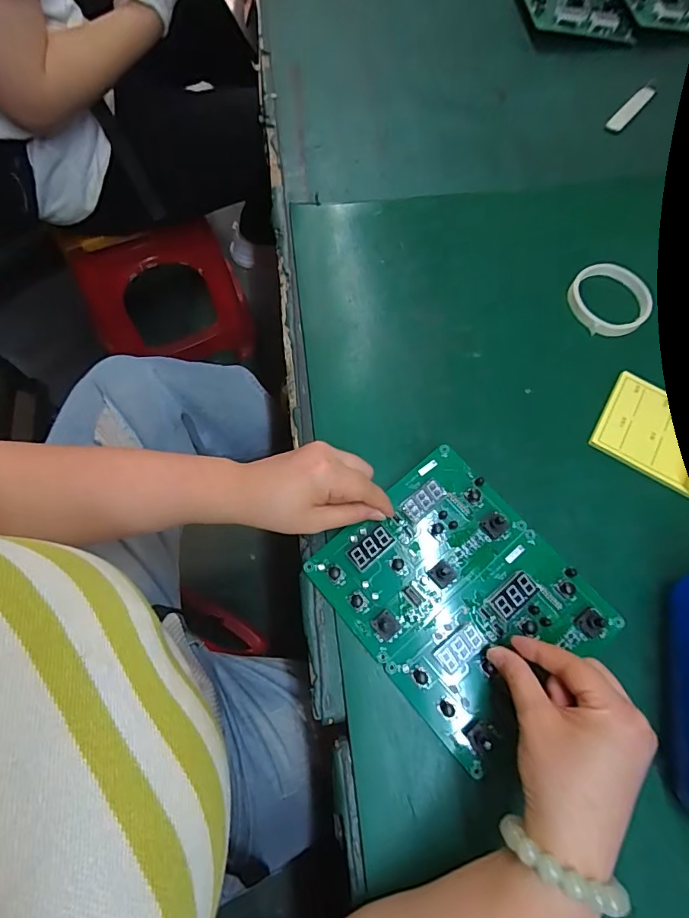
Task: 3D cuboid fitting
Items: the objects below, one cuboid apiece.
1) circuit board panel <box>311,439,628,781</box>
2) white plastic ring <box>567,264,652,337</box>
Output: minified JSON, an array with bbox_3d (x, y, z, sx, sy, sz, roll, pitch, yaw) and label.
[{"bbox_3d":[0.091,0.107,0.373,0.165,0.024,0.194,-38,73,-15],"label":"circuit board panel"},{"bbox_3d":[0.301,-0.182,0.522,0.088,0.012,0.091,1,68,-2],"label":"white plastic ring"}]

